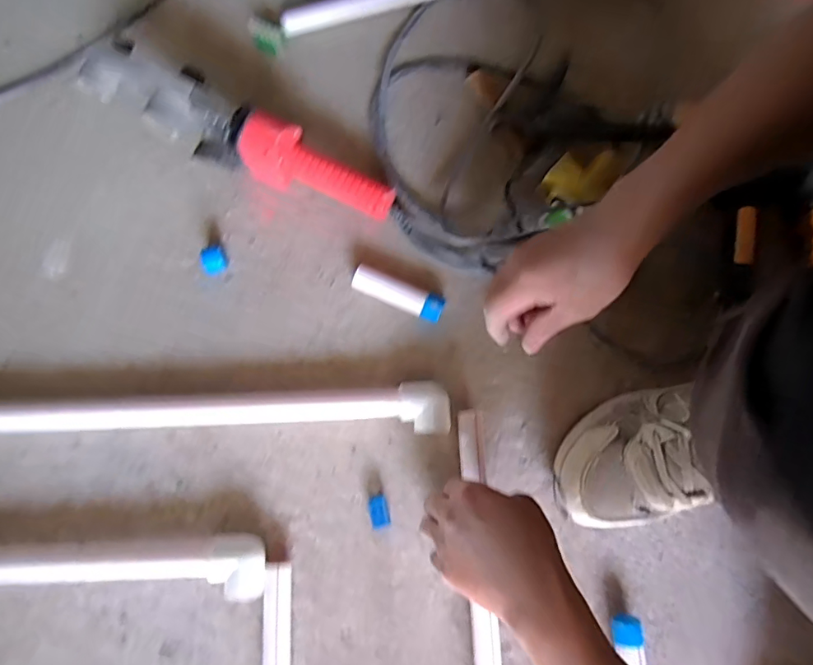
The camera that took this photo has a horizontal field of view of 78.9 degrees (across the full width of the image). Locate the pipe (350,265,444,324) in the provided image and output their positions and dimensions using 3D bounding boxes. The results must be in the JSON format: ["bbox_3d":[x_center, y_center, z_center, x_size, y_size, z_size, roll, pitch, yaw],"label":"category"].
[{"bbox_3d":[-0.009,-0.042,0.542,0.101,0.032,0.029,23,78,7],"label":"pipe"}]

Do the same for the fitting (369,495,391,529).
[{"bbox_3d":[-0.028,0.180,0.497,0.018,0.013,0.030,-12,76,-1],"label":"fitting"}]

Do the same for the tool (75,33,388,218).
[{"bbox_3d":[-0.171,-0.204,0.535,0.334,0.104,0.063,23,77,2],"label":"tool"}]

